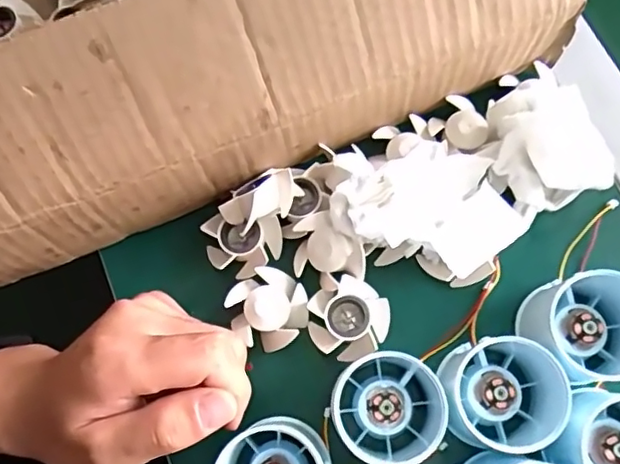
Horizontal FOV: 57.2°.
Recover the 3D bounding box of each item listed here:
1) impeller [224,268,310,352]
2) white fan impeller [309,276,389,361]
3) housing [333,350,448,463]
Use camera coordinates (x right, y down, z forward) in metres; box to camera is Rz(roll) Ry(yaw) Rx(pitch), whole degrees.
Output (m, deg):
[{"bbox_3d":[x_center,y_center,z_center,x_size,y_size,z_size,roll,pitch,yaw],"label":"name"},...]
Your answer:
[{"bbox_3d":[-0.023,0.043,0.313,0.044,0.014,0.039,14,74,6],"label":"impeller"},{"bbox_3d":[0.021,0.047,0.307,0.042,0.012,0.040,-1,73,2],"label":"white fan impeller"},{"bbox_3d":[0.039,0.086,0.283,0.057,0.044,0.051,-41,76,-9],"label":"housing"}]

